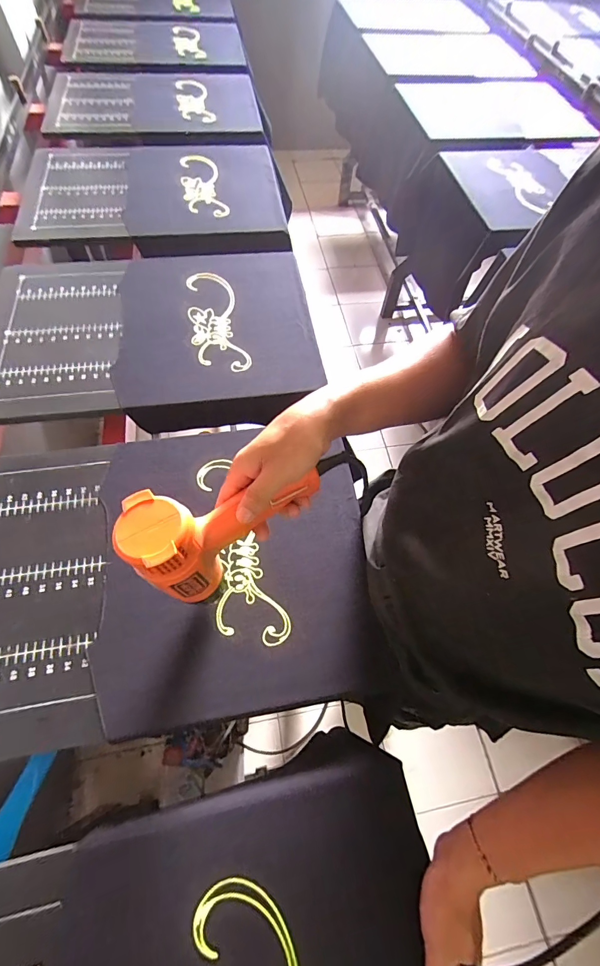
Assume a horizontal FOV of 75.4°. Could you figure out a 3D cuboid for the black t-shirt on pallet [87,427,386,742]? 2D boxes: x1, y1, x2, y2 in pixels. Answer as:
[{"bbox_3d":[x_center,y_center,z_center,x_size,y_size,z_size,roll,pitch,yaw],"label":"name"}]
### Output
[{"bbox_3d":[-0.088,0.093,0.535,0.352,0.018,0.392,-6,62,-7],"label":"black t-shirt on pallet"}]

